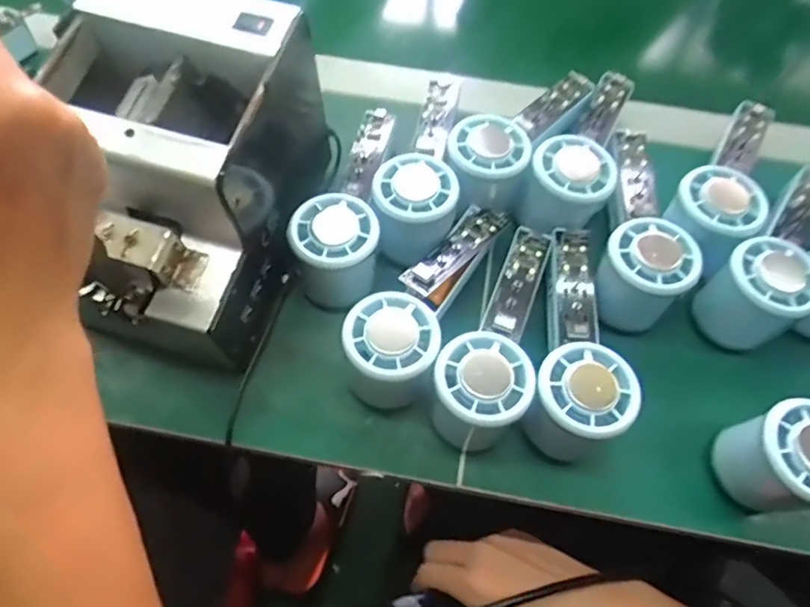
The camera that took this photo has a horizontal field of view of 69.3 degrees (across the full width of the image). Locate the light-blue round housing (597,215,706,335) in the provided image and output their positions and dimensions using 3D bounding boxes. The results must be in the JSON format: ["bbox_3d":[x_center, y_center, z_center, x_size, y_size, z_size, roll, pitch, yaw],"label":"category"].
[{"bbox_3d":[0.156,-0.020,0.388,0.054,0.055,0.054,1,64,-1],"label":"light-blue round housing"}]

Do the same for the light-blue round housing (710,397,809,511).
[{"bbox_3d":[0.222,0.092,0.344,0.061,0.059,0.054,-17,66,-10],"label":"light-blue round housing"}]

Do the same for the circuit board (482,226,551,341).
[{"bbox_3d":[0.075,-0.015,0.385,0.024,0.011,0.086,20,65,8],"label":"circuit board"}]

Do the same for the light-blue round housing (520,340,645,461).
[{"bbox_3d":[0.103,0.058,0.352,0.053,0.054,0.057,1,64,-1],"label":"light-blue round housing"}]

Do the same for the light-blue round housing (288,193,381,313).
[{"bbox_3d":[-0.045,-0.034,0.391,0.054,0.059,0.055,1,64,-1],"label":"light-blue round housing"}]

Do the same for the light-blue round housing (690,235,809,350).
[{"bbox_3d":[0.232,-0.008,0.389,0.053,0.054,0.055,1,64,-1],"label":"light-blue round housing"}]

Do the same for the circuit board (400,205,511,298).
[{"bbox_3d":[0.032,-0.037,0.390,0.028,0.020,0.085,39,69,16],"label":"circuit board"}]

